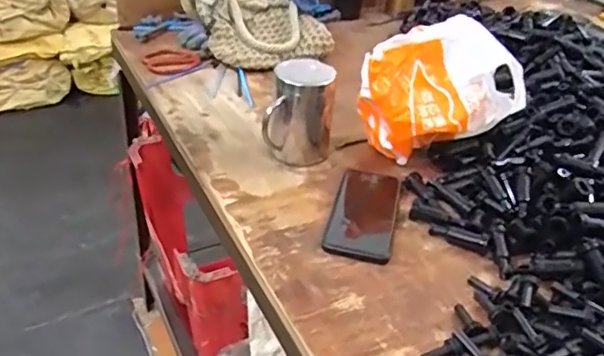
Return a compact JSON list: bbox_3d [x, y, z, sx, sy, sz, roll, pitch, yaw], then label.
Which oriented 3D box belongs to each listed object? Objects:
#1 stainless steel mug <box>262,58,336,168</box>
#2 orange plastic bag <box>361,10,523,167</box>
[{"bbox_3d":[-0.003,-0.088,0.715,0.079,0.119,0.078,12,35,10],"label":"stainless steel mug"},{"bbox_3d":[0.172,-0.111,0.723,0.206,0.142,0.108,-9,37,-20],"label":"orange plastic bag"}]

